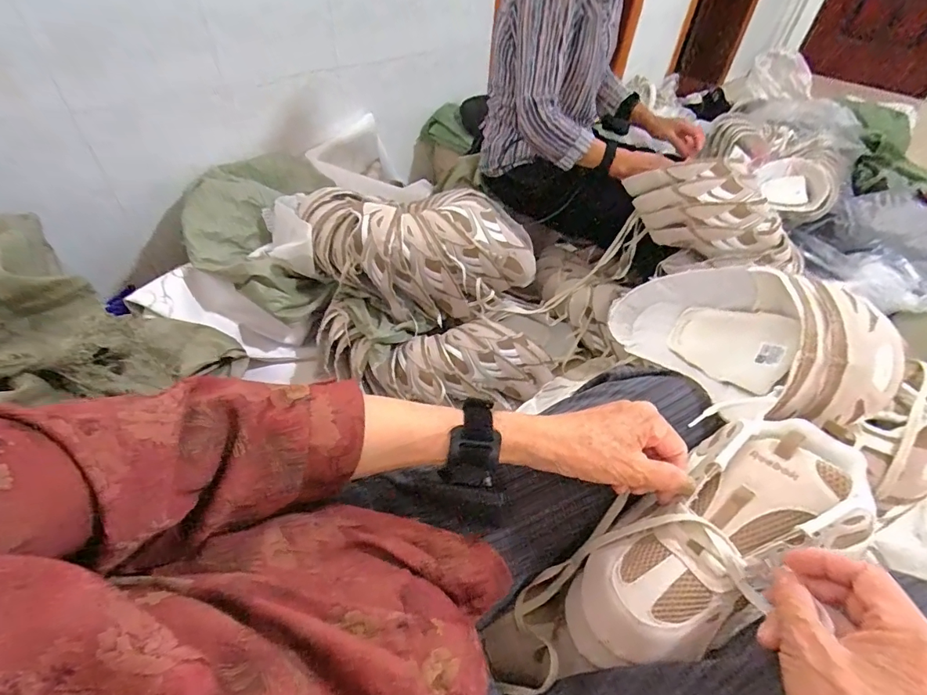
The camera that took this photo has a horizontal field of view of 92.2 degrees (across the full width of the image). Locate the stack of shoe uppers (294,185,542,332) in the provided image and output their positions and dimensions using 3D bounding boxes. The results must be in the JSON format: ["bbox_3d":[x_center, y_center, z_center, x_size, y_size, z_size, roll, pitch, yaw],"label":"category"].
[{"bbox_3d":[-0.091,-0.229,1.002,0.476,0.215,0.288,-10,47,-14],"label":"stack of shoe uppers"}]

